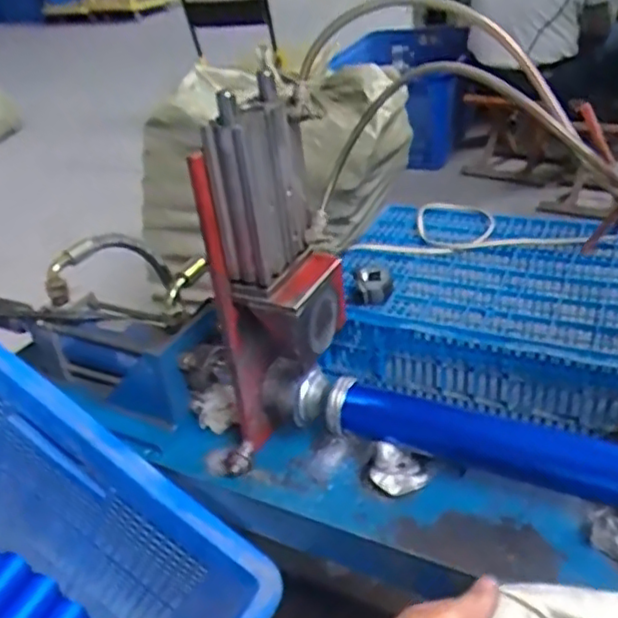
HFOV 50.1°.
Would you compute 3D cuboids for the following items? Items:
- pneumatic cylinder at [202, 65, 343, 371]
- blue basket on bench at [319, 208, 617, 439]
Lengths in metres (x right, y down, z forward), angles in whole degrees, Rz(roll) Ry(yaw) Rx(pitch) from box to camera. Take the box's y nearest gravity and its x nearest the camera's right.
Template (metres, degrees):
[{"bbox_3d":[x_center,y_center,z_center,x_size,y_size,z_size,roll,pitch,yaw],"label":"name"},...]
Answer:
[{"bbox_3d":[-0.034,-0.069,0.577,0.080,0.248,0.098,-1,35,22],"label":"pneumatic cylinder"},{"bbox_3d":[0.366,-0.012,1.209,0.625,0.178,0.423,10,35,27],"label":"blue basket on bench"}]

